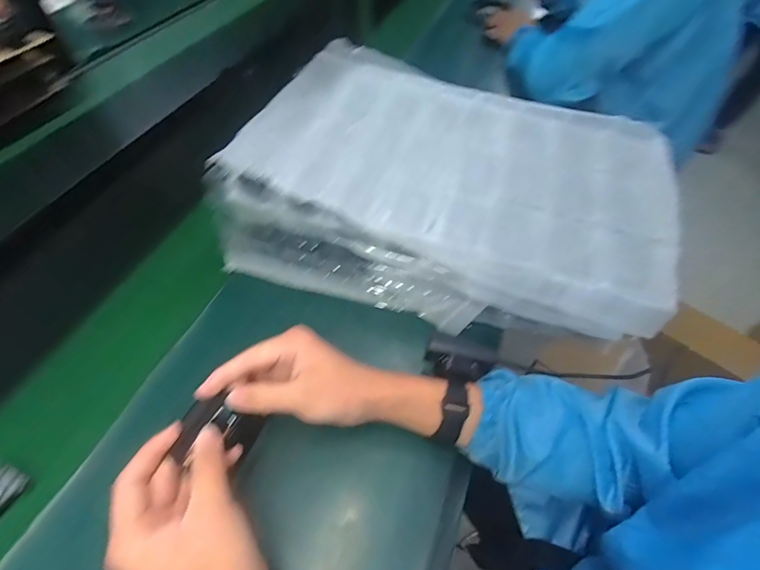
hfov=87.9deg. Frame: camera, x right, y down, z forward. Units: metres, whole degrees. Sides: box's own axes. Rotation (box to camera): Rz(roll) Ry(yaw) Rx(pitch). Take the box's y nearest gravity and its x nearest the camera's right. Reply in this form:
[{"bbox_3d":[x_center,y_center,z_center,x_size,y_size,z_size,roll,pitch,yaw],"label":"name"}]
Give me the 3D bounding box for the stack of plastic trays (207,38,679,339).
[{"bbox_3d":[0.082,-0.120,0.517,0.486,0.156,0.293,17,53,10],"label":"stack of plastic trays"}]

